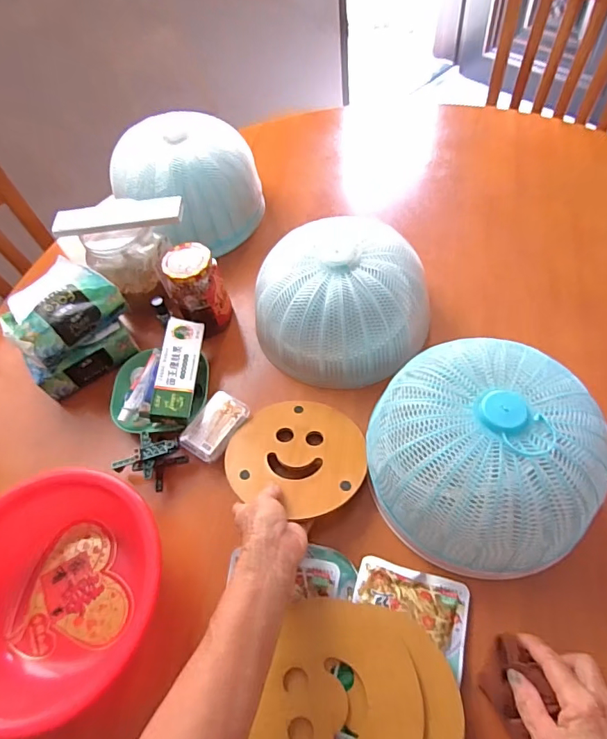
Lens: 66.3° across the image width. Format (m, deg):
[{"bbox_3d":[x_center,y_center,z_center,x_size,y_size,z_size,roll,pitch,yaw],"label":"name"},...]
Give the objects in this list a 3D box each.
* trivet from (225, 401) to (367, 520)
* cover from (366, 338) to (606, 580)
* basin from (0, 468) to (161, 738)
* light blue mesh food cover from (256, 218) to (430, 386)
[{"bbox_3d":[-0.008,0.095,0.544,0.158,0.007,0.146,-3,46,3],"label":"trivet"},{"bbox_3d":[0.177,0.083,0.472,0.214,0.124,0.200,23,65,19],"label":"cover"},{"bbox_3d":[-0.247,0.219,0.474,0.221,0.094,0.208,-3,60,6],"label":"basin"},{"bbox_3d":[0.053,-0.092,0.607,0.216,0.105,0.200,18,64,17],"label":"light blue mesh food cover"}]

